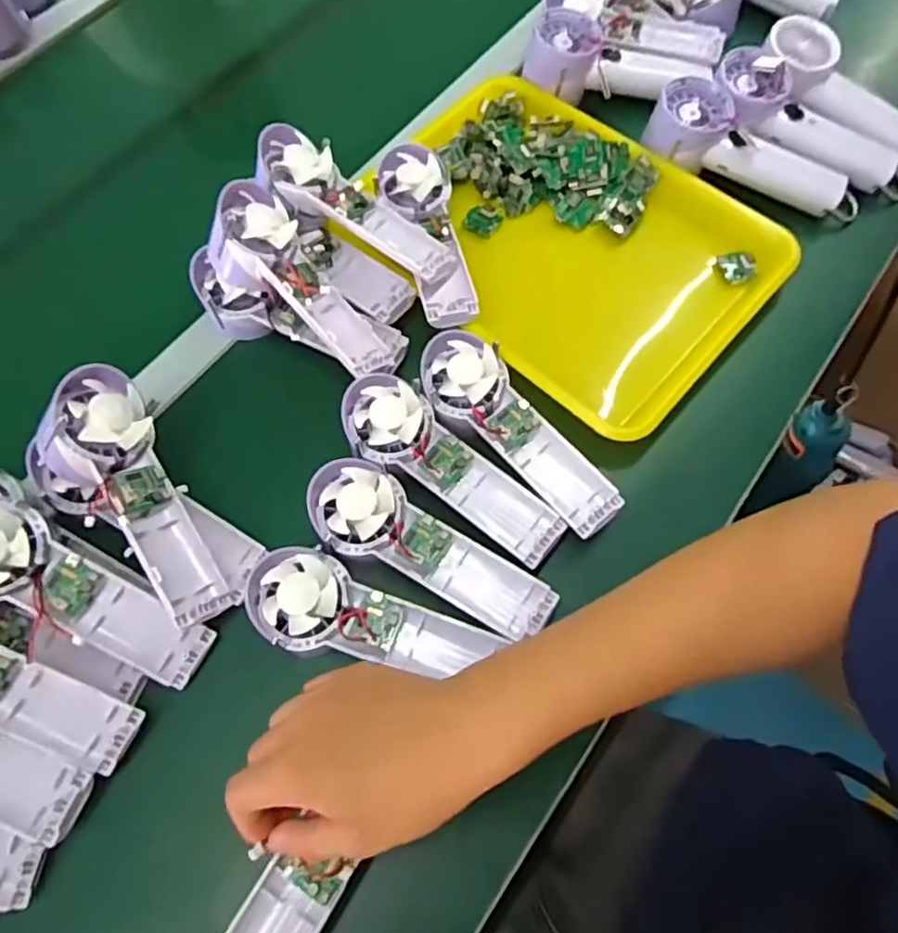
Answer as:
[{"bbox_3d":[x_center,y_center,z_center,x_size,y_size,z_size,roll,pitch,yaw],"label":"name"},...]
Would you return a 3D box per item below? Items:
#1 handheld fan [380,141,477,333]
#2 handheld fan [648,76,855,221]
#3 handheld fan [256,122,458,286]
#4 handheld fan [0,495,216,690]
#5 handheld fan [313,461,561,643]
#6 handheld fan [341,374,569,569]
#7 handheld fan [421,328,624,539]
[{"bbox_3d":[-0.020,-0.187,0.540,0.063,0.036,0.179,-8,67,-2],"label":"handheld fan"},{"bbox_3d":[0.270,-0.269,0.575,0.200,0.042,0.071,28,70,0],"label":"handheld fan"},{"bbox_3d":[-0.073,-0.204,0.517,0.172,0.052,0.063,32,72,14],"label":"handheld fan"},{"bbox_3d":[-0.236,0.080,0.412,0.175,0.031,0.059,36,70,-15],"label":"handheld fan"},{"bbox_3d":[-0.013,0.055,0.438,0.172,0.034,0.057,27,70,13],"label":"handheld fan"},{"bbox_3d":[0.003,-0.001,0.460,0.173,0.035,0.058,32,72,14],"label":"handheld fan"},{"bbox_3d":[0.049,-0.027,0.470,0.057,0.031,0.175,-38,71,-13],"label":"handheld fan"}]

